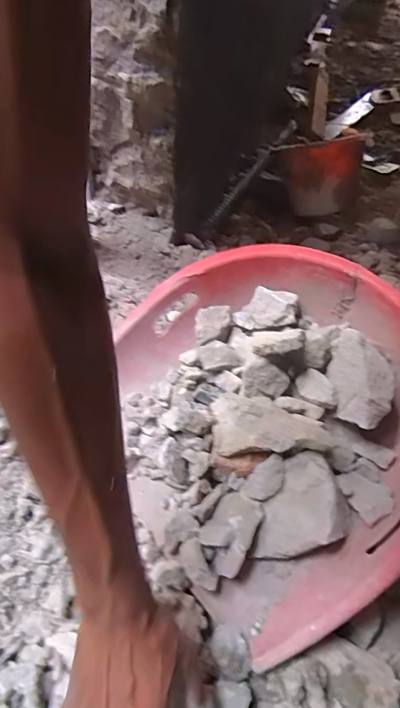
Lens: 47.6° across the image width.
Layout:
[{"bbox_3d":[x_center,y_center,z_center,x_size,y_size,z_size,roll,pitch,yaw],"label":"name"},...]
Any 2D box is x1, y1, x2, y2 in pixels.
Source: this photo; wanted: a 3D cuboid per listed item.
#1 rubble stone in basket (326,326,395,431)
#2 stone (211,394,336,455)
[{"bbox_3d":[0.202,0.032,0.560,0.061,0.073,0.105,-1,51,-6],"label":"rubble stone in basket"},{"bbox_3d":[0.078,0.087,0.528,0.140,0.026,0.067,7,49,18],"label":"stone"}]

